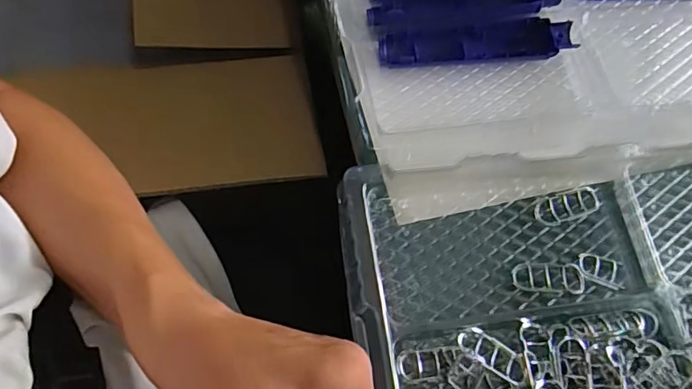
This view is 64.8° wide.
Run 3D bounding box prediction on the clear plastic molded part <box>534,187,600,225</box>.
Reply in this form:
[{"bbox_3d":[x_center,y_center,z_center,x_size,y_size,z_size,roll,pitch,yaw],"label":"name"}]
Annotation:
[{"bbox_3d":[0.171,0.008,0.419,0.057,0.006,0.022,-16,68,-11],"label":"clear plastic molded part"}]

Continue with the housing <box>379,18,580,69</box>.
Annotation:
[{"bbox_3d":[0.113,-0.129,0.475,0.168,0.016,0.035,-4,66,-6],"label":"housing"}]

